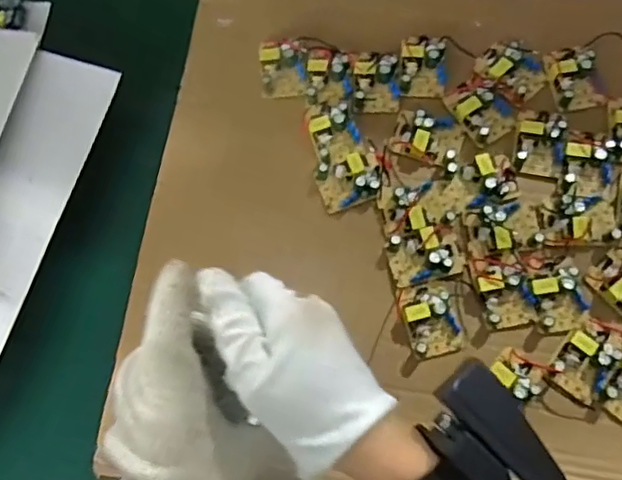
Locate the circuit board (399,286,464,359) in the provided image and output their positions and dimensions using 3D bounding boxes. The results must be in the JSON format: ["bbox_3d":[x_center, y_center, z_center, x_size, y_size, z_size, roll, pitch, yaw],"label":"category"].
[{"bbox_3d":[0.082,0.055,0.407,0.036,0.015,0.047,-14,74,-1],"label":"circuit board"}]

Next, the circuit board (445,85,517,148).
[{"bbox_3d":[0.129,-0.100,0.446,0.041,0.016,0.049,-42,77,-9],"label":"circuit board"}]

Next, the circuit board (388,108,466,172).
[{"bbox_3d":[0.088,-0.075,0.441,0.050,0.017,0.043,17,76,7],"label":"circuit board"}]

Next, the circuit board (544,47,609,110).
[{"bbox_3d":[0.199,-0.124,0.448,0.034,0.015,0.050,-17,74,-2],"label":"circuit board"}]

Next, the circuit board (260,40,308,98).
[{"bbox_3d":[-0.021,-0.135,0.463,0.035,0.015,0.045,-2,74,2],"label":"circuit board"}]

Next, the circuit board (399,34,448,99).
[{"bbox_3d":[0.087,-0.136,0.459,0.035,0.018,0.051,2,75,3],"label":"circuit board"}]

